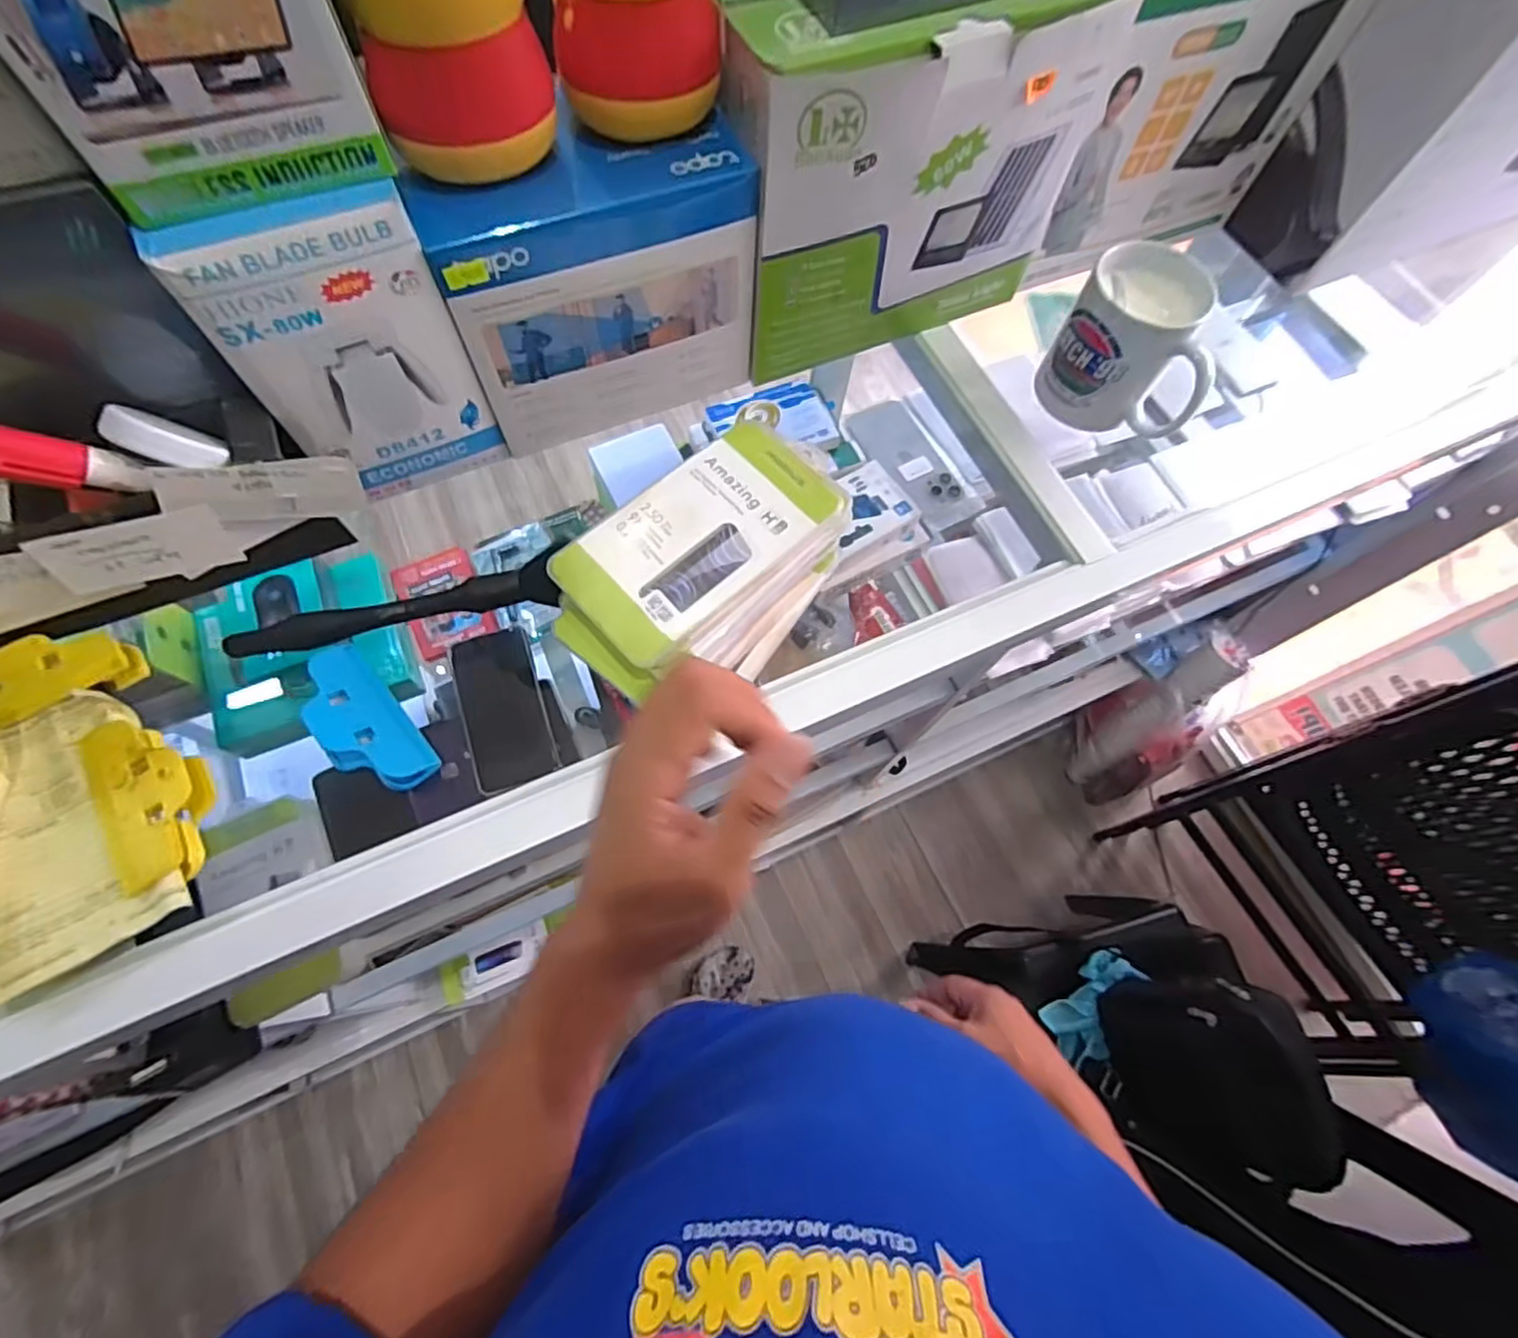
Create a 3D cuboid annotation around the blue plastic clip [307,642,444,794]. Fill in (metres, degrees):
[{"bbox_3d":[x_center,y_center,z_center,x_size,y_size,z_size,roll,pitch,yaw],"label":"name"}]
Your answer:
[{"bbox_3d":[-0.238,0.029,0.393,0.045,0.025,0.101,-40,75,-17],"label":"blue plastic clip"}]

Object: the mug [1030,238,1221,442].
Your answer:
[{"bbox_3d":[0.273,-0.232,0.480,0.109,0.106,0.079,32,70,10],"label":"mug"}]

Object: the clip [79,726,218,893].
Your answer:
[{"bbox_3d":[-0.333,0.068,0.371,0.048,0.023,0.098,-31,72,-14],"label":"clip"}]

